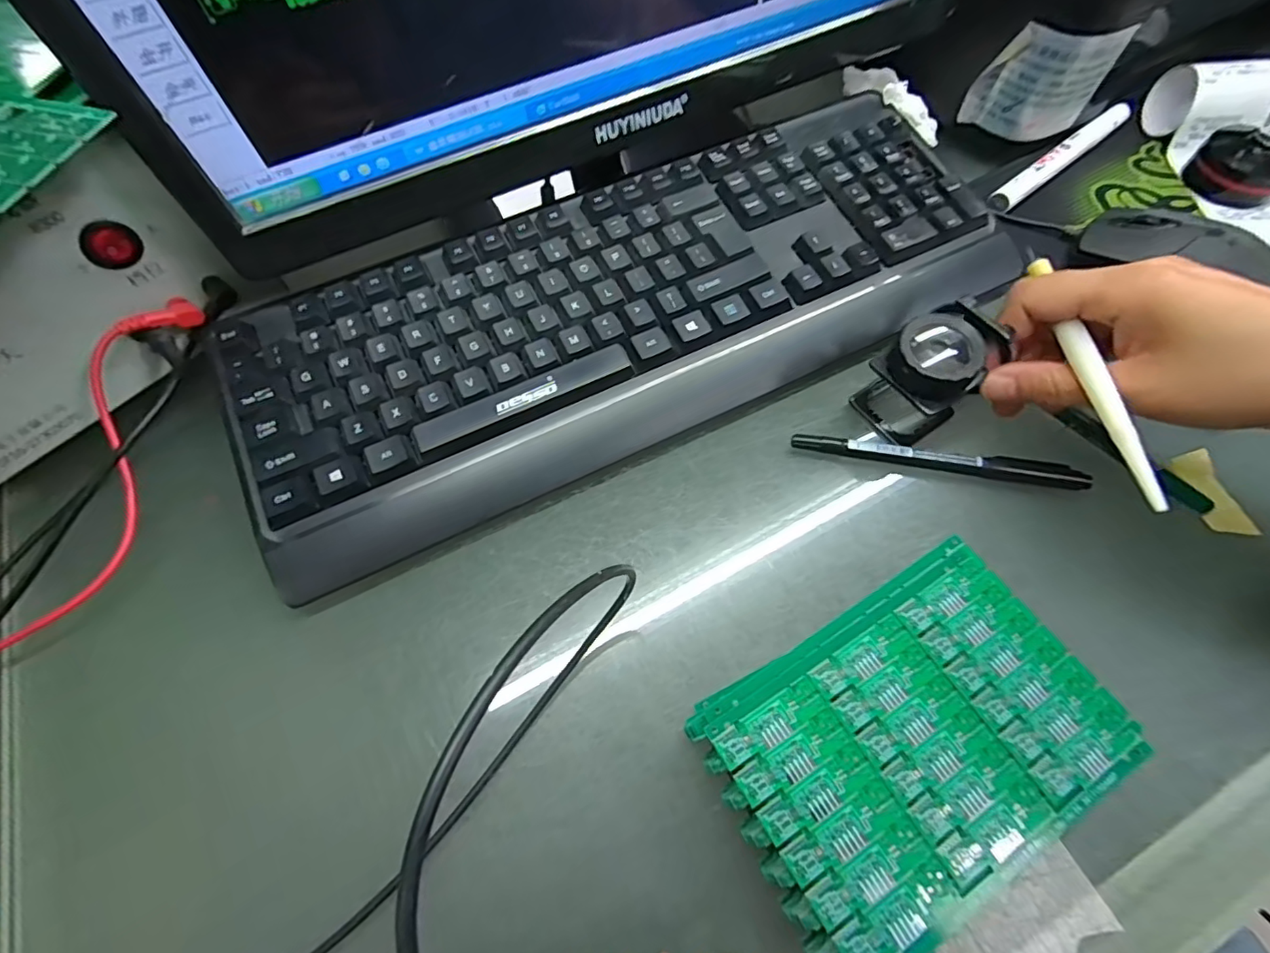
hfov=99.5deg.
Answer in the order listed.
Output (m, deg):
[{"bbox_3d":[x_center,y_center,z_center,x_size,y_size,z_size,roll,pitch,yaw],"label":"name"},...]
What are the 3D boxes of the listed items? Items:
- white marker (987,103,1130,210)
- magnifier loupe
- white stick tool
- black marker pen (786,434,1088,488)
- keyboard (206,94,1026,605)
[{"bbox_3d":[0.293,-0.220,0.368,0.145,0.012,0.017,-37,69,-15],"label":"white marker"},{"bbox_3d":[0.148,-0.050,0.273,0.056,0.059,0.040,-33,70,-13],"label":"magnifier loupe"},{"bbox_3d":[0.193,-0.049,0.230,0.006,0.007,0.142,2,60,1],"label":"white stick tool"},{"bbox_3d":[0.152,-0.009,0.275,0.138,0.015,0.012,8,64,5],"label":"black marker pen"},{"bbox_3d":[0.002,-0.098,0.304,0.433,0.032,0.160,-25,69,-10],"label":"keyboard"}]

